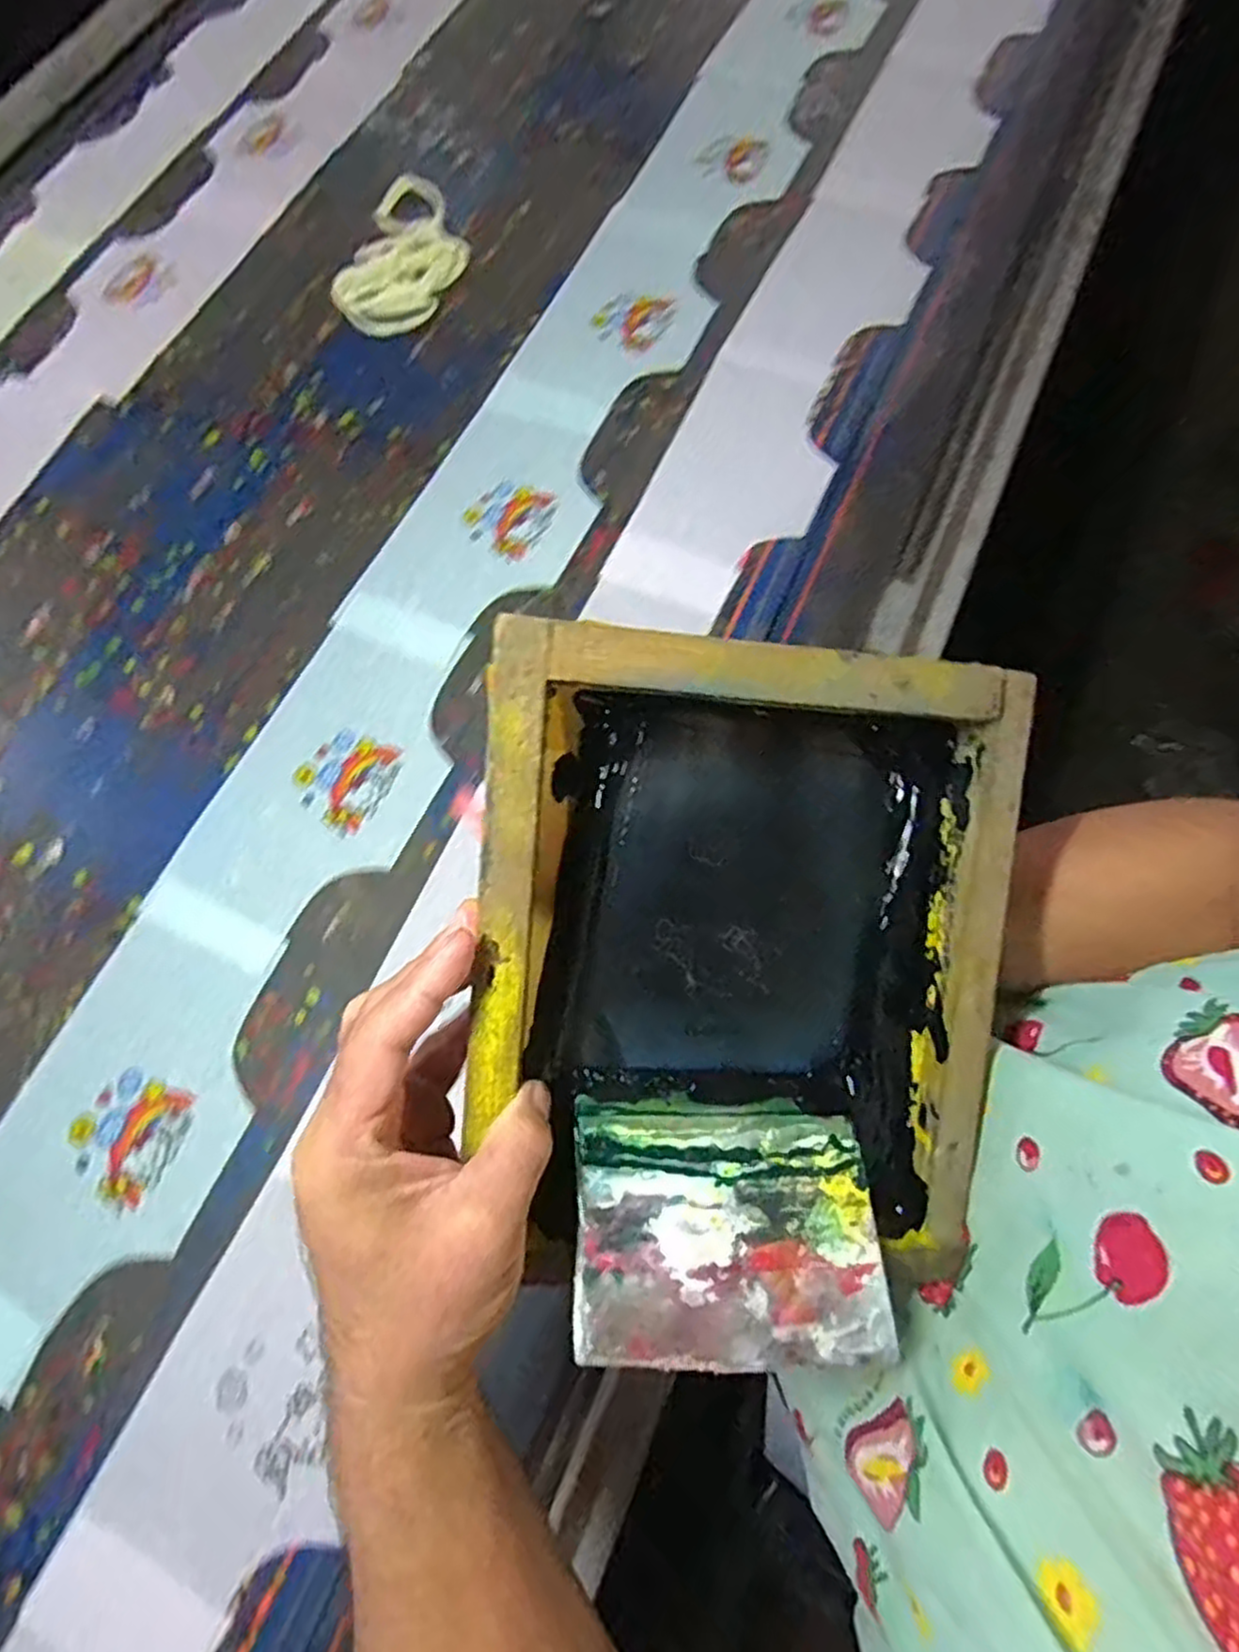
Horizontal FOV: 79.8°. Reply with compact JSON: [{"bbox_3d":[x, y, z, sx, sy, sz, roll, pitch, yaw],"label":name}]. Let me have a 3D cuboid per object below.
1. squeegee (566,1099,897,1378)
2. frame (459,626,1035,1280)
[{"bbox_3d":[0.046,0.166,0.311,0.126,0.006,0.098,4,57,-9],"label":"squeegee"},{"bbox_3d":[0.052,0.059,0.321,0.222,0.049,0.266,5,93,-7],"label":"frame"}]

